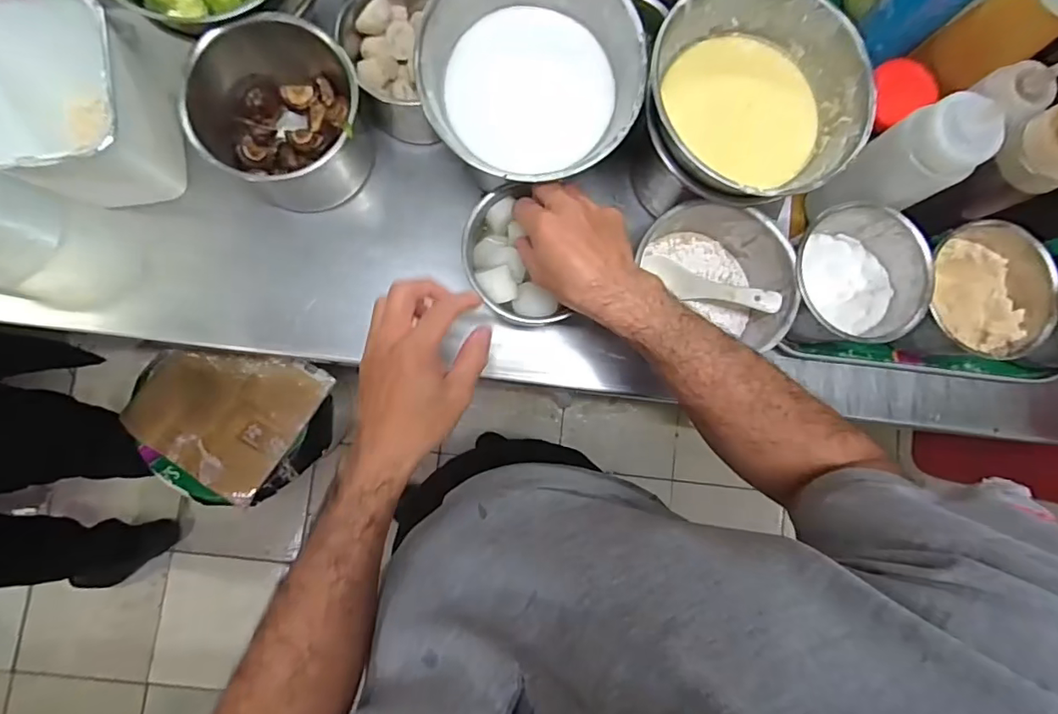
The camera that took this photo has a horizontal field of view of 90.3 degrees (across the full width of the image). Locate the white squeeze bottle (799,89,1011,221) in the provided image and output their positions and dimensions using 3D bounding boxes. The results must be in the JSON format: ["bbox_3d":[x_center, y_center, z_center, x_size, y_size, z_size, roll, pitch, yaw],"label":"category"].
[{"bbox_3d":[0.309,-0.153,0.445,0.054,0.157,0.052,0,84,-4],"label":"white squeeze bottle"}]

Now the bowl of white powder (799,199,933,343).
[{"bbox_3d":[0.280,-0.070,0.476,0.115,0.088,0.118,0,84,-4],"label":"bowl of white powder"}]

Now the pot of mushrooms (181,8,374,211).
[{"bbox_3d":[-0.212,-0.206,0.466,0.135,0.106,0.124,0,84,-4],"label":"pot of mushrooms"}]

